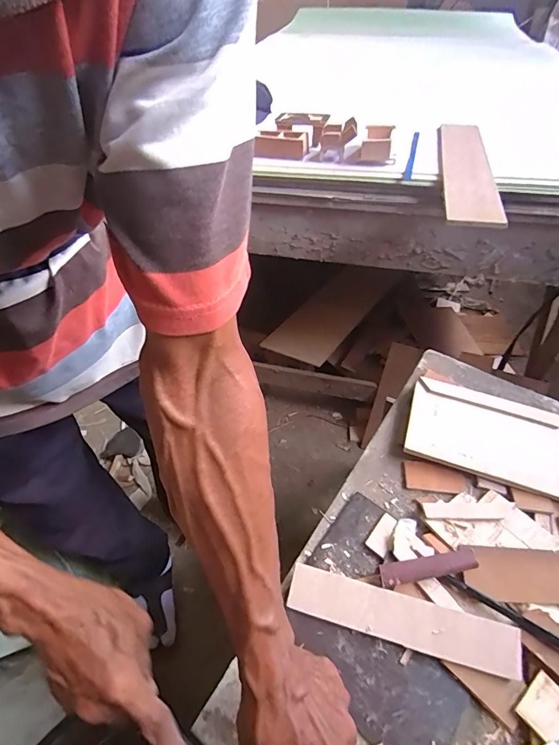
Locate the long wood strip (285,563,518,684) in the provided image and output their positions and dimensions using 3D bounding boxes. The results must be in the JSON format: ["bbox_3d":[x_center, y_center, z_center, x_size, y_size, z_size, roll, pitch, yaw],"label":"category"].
[{"bbox_3d":[0.115,0.239,0.387,0.213,0.007,0.043,11,58,12],"label":"long wood strip"}]

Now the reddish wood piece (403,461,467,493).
[{"bbox_3d":[0.196,0.132,0.503,0.075,0.005,0.038,4,47,6],"label":"reddish wood piece"}]

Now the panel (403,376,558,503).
[{"bbox_3d":[0.281,0.084,0.529,0.210,0.028,0.133,14,49,14],"label":"panel"}]

